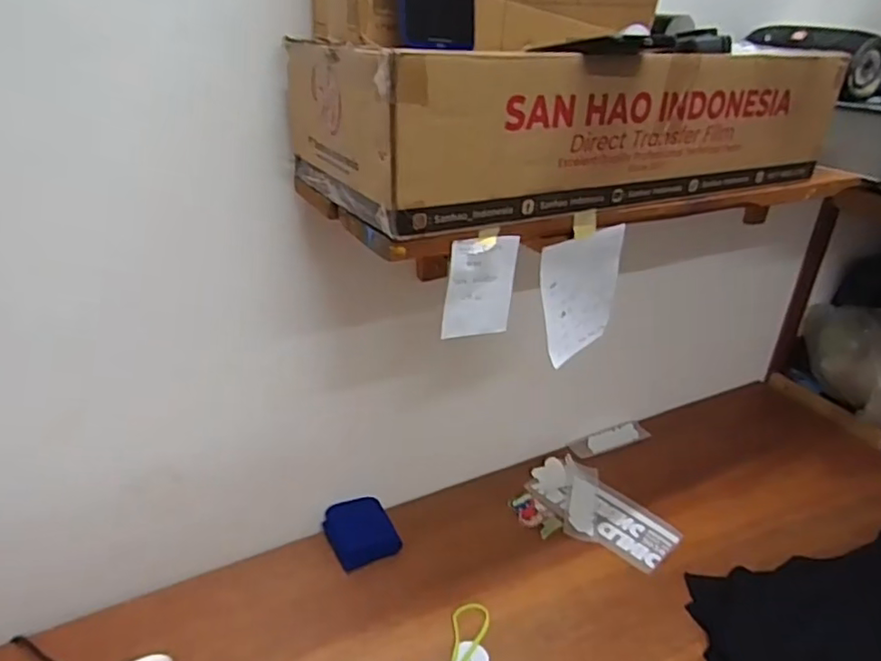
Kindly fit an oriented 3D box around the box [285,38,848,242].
[{"bbox_3d":[0.160,-0.264,0.733,0.611,0.148,0.272,-12,31,-26],"label":"box"}]

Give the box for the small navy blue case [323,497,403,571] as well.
[{"bbox_3d":[-0.141,0.355,1.076,0.111,0.041,0.117,-15,32,-26],"label":"small navy blue case"}]

